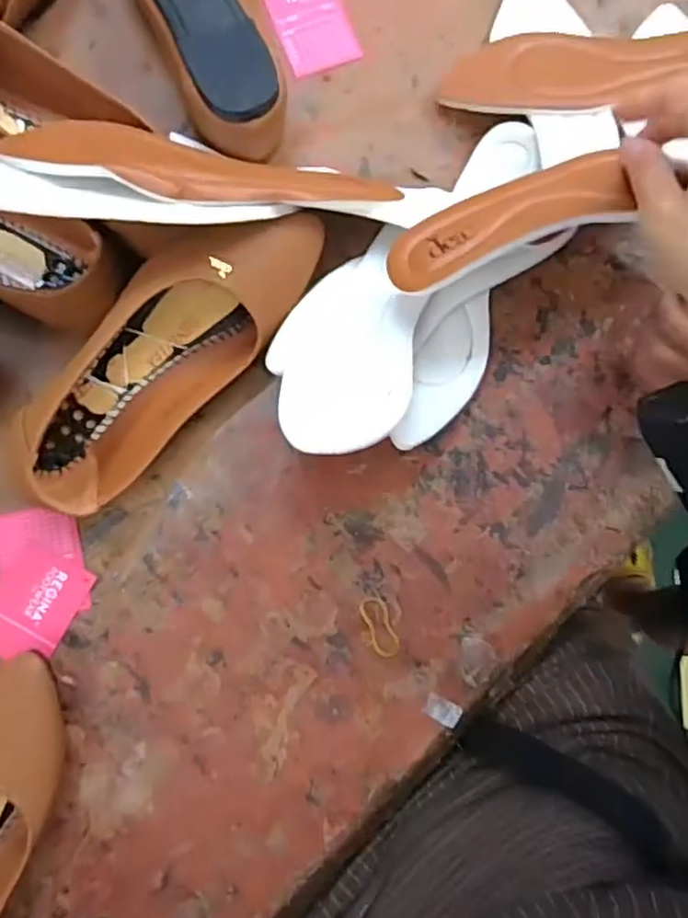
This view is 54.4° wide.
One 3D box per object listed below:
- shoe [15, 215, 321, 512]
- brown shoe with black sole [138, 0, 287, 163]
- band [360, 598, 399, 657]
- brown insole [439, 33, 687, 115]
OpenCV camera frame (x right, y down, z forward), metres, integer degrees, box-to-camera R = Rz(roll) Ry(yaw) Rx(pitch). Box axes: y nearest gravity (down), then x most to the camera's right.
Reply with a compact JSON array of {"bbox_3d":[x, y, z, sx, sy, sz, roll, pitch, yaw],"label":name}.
[{"bbox_3d":[-0.110,-0.068,0.423,0.081,0.068,0.244,43,86,3],"label":"shoe"},{"bbox_3d":[-0.097,-0.299,0.448,0.078,0.068,0.214,-14,85,-3],"label":"brown shoe with black sole"},{"bbox_3d":[0.024,0.112,0.443,0.018,0.004,0.041,-20,86,-3],"label":"band"},{"bbox_3d":[0.189,-0.268,0.470,0.235,0.027,0.063,-3,85,-1],"label":"brown insole"}]

